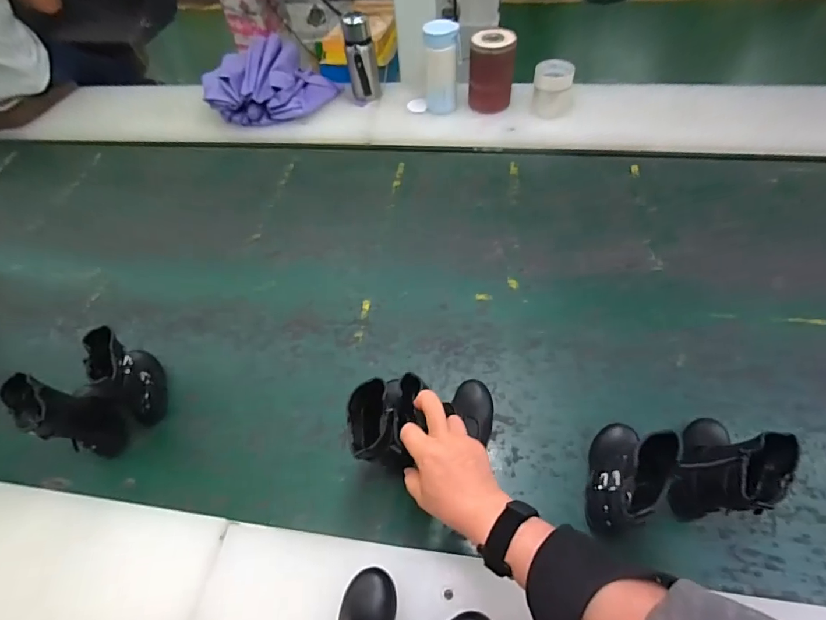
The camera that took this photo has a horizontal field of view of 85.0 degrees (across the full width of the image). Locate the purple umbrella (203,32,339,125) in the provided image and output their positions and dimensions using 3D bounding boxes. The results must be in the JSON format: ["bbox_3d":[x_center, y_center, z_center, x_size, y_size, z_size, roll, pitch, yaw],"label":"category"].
[{"bbox_3d":[-0.352,-0.579,1.132,0.303,0.114,0.207,-2,51,2],"label":"purple umbrella"}]

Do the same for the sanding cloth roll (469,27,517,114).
[{"bbox_3d":[0.181,-0.541,1.042,0.099,0.169,0.088,3,52,6],"label":"sanding cloth roll"}]

